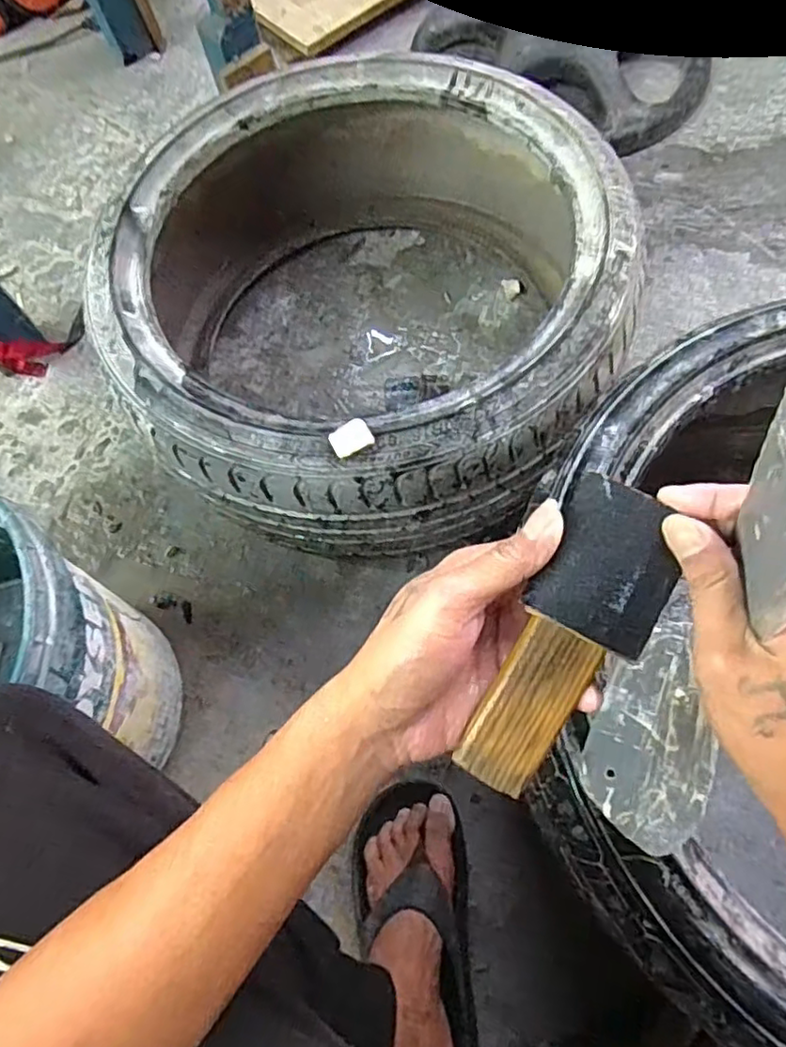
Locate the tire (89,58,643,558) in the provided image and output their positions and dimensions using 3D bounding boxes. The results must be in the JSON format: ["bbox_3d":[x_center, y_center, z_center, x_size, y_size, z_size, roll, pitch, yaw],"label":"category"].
[{"bbox_3d":[-0.024,-0.278,0.775,0.599,0.254,0.624,28,75,17],"label":"tire"}]

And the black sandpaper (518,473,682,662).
[{"bbox_3d":[0.098,0.018,0.290,0.057,0.004,0.068,26,88,12],"label":"black sandpaper"}]

